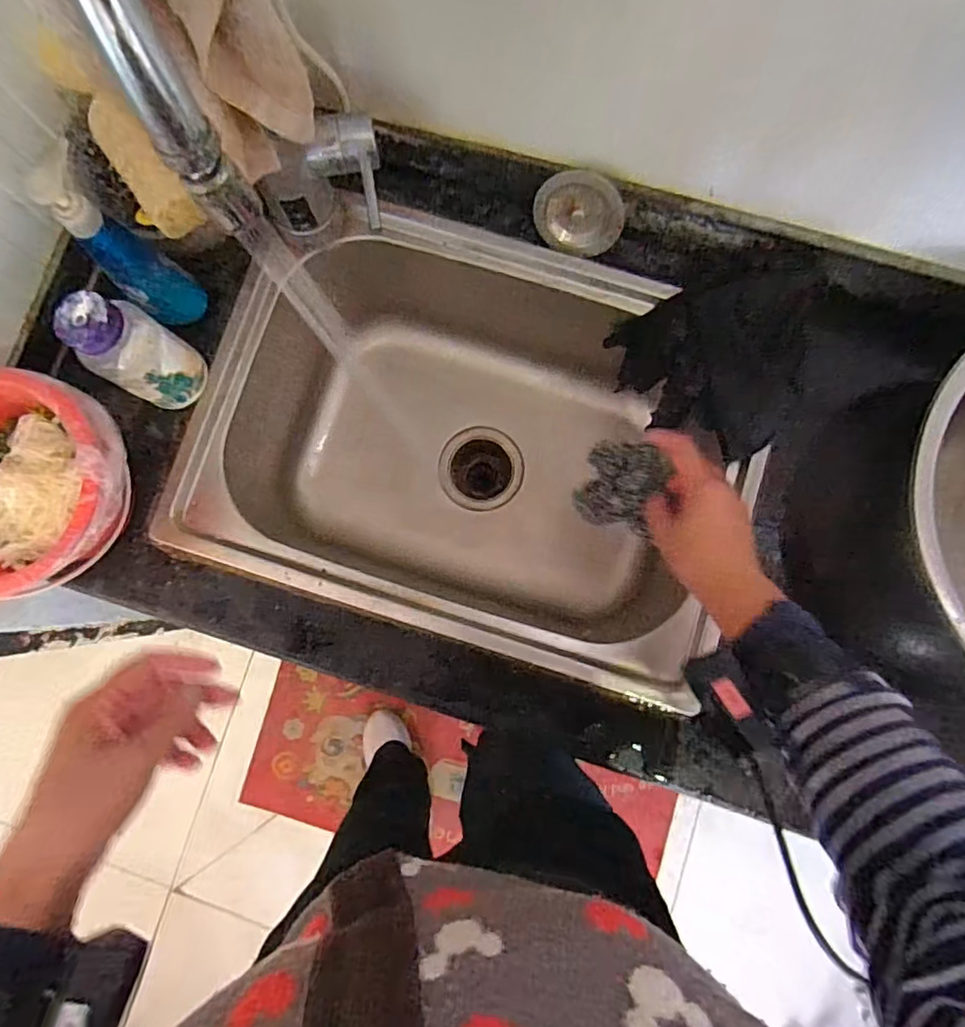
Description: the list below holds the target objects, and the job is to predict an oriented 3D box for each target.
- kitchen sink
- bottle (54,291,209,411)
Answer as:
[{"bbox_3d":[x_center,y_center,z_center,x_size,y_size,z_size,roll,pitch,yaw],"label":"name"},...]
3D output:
[{"bbox_3d":[-0.004,-0.068,0.680,0.503,0.252,0.390,18,84,4],"label":"kitchen sink"},{"bbox_3d":[-0.299,-0.138,0.508,0.059,0.114,0.063,0,83,2],"label":"bottle"}]

